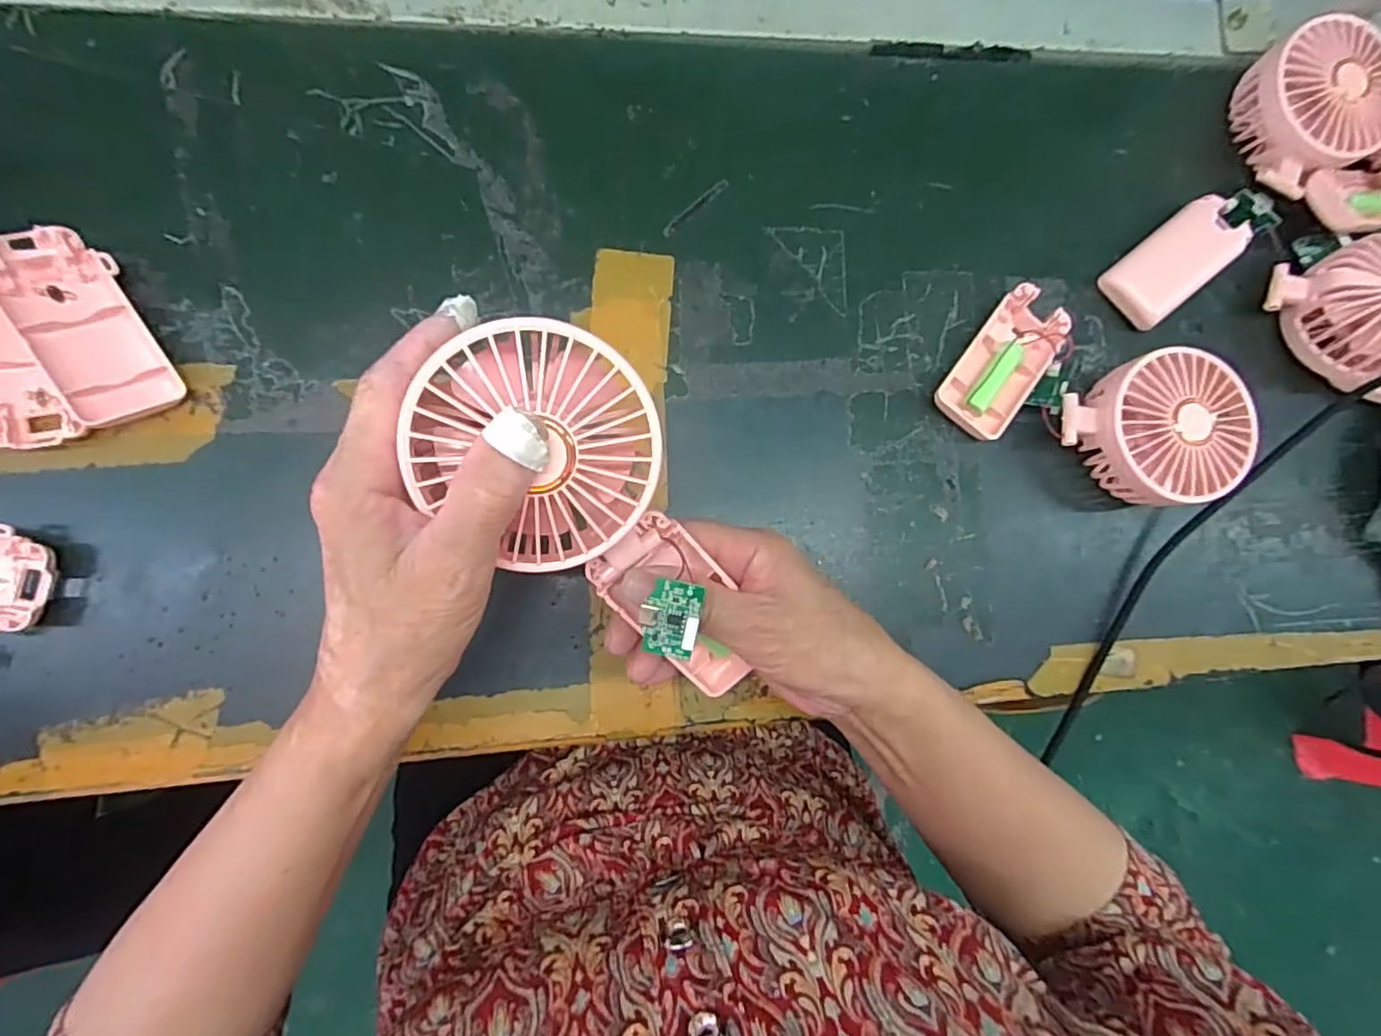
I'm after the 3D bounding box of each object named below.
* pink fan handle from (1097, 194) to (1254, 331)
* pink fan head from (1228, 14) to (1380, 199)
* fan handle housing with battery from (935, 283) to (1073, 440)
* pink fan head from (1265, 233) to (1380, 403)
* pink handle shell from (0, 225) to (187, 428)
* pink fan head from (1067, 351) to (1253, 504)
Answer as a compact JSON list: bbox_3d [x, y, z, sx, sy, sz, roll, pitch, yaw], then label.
[{"bbox_3d":[0.299,-0.159,0.394,0.089,0.019,0.044,-40,92,-8],"label":"pink fan handle"},{"bbox_3d":[0.386,-0.256,0.396,0.095,0.043,0.087,-35,91,-8],"label":"pink fan head"},{"bbox_3d":[0.185,-0.091,0.377,0.045,0.015,0.092,38,82,-3],"label":"fan handle housing with battery"},{"bbox_3d":[0.419,-0.120,0.390,0.089,0.062,0.102,-15,88,-8],"label":"pink fan head"},{"bbox_3d":[-0.291,-0.090,0.303,0.047,0.017,0.092,-35,98,-35],"label":"pink handle shell"},{"bbox_3d":[0.268,-0.050,0.368,0.092,0.046,0.083,-30,90,-8],"label":"pink fan head"}]

